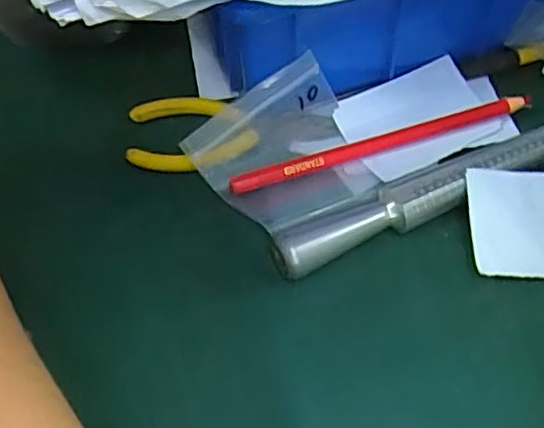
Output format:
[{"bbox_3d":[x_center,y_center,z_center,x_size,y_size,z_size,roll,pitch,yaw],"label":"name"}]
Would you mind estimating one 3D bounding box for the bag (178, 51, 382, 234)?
[{"bbox_3d":[0.006,-0.028,0.308,0.081,0.041,0.067,-24,60,-13],"label":"bag"}]

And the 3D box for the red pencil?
[{"bbox_3d":[0.058,-0.037,0.322,0.160,0.007,0.008,-16,58,-9],"label":"red pencil"}]

